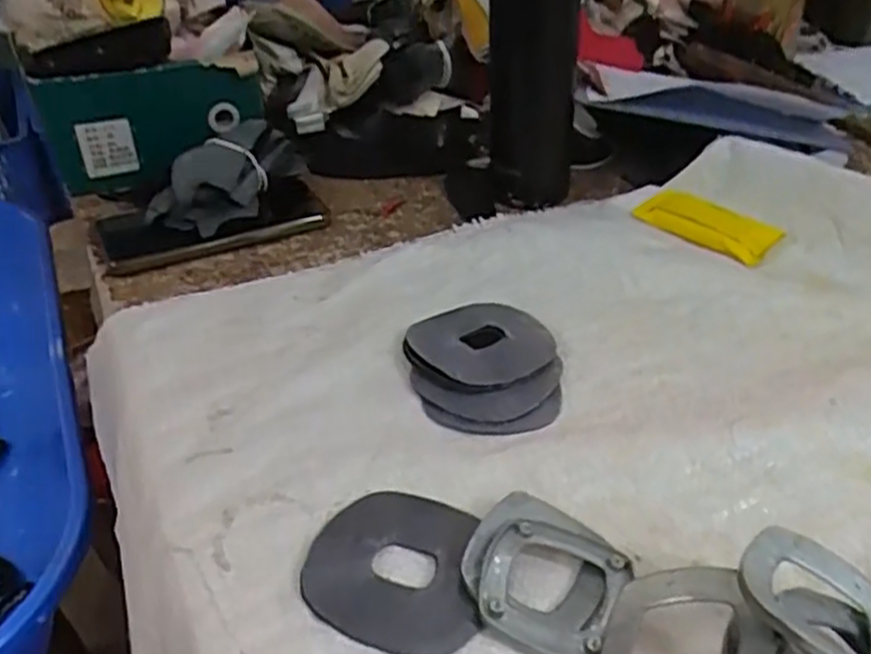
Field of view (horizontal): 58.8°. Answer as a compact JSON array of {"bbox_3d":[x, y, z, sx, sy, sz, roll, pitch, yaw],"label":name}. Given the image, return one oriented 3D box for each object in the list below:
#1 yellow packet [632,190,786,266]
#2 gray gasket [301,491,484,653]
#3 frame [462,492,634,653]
[{"bbox_3d":[0.192,-0.075,0.562,0.045,0.015,0.100,-31,45,-34],"label":"yellow packet"},{"bbox_3d":[-0.016,0.102,0.337,0.074,0.006,0.078,8,37,13],"label":"gray gasket"},{"bbox_3d":[0.045,0.104,0.325,0.065,0.015,0.059,18,40,24],"label":"frame"}]

